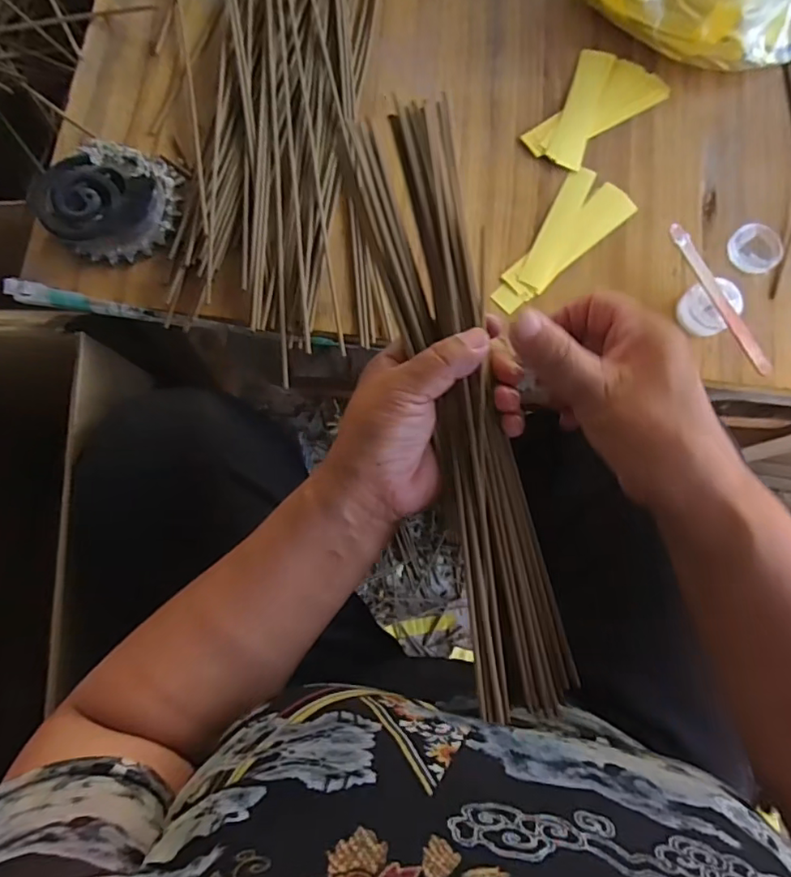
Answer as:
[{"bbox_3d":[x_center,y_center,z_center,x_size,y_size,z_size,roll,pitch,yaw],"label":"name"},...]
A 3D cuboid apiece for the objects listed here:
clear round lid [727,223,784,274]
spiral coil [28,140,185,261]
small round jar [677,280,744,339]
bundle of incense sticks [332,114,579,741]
[{"bbox_3d":[0.275,-0.145,0.415,0.039,0.008,0.037,0,79,-1],"label":"clear round lid"},{"bbox_3d":[-0.196,-0.166,0.379,0.090,0.026,0.073,-37,83,-9],"label":"spiral coil"},{"bbox_3d":[0.227,-0.094,0.396,0.036,0.023,0.036,0,79,-1],"label":"small round jar"},{"bbox_3d":[0.035,-0.016,0.284,0.056,0.022,0.314,-13,88,-4],"label":"bundle of incense sticks"}]

